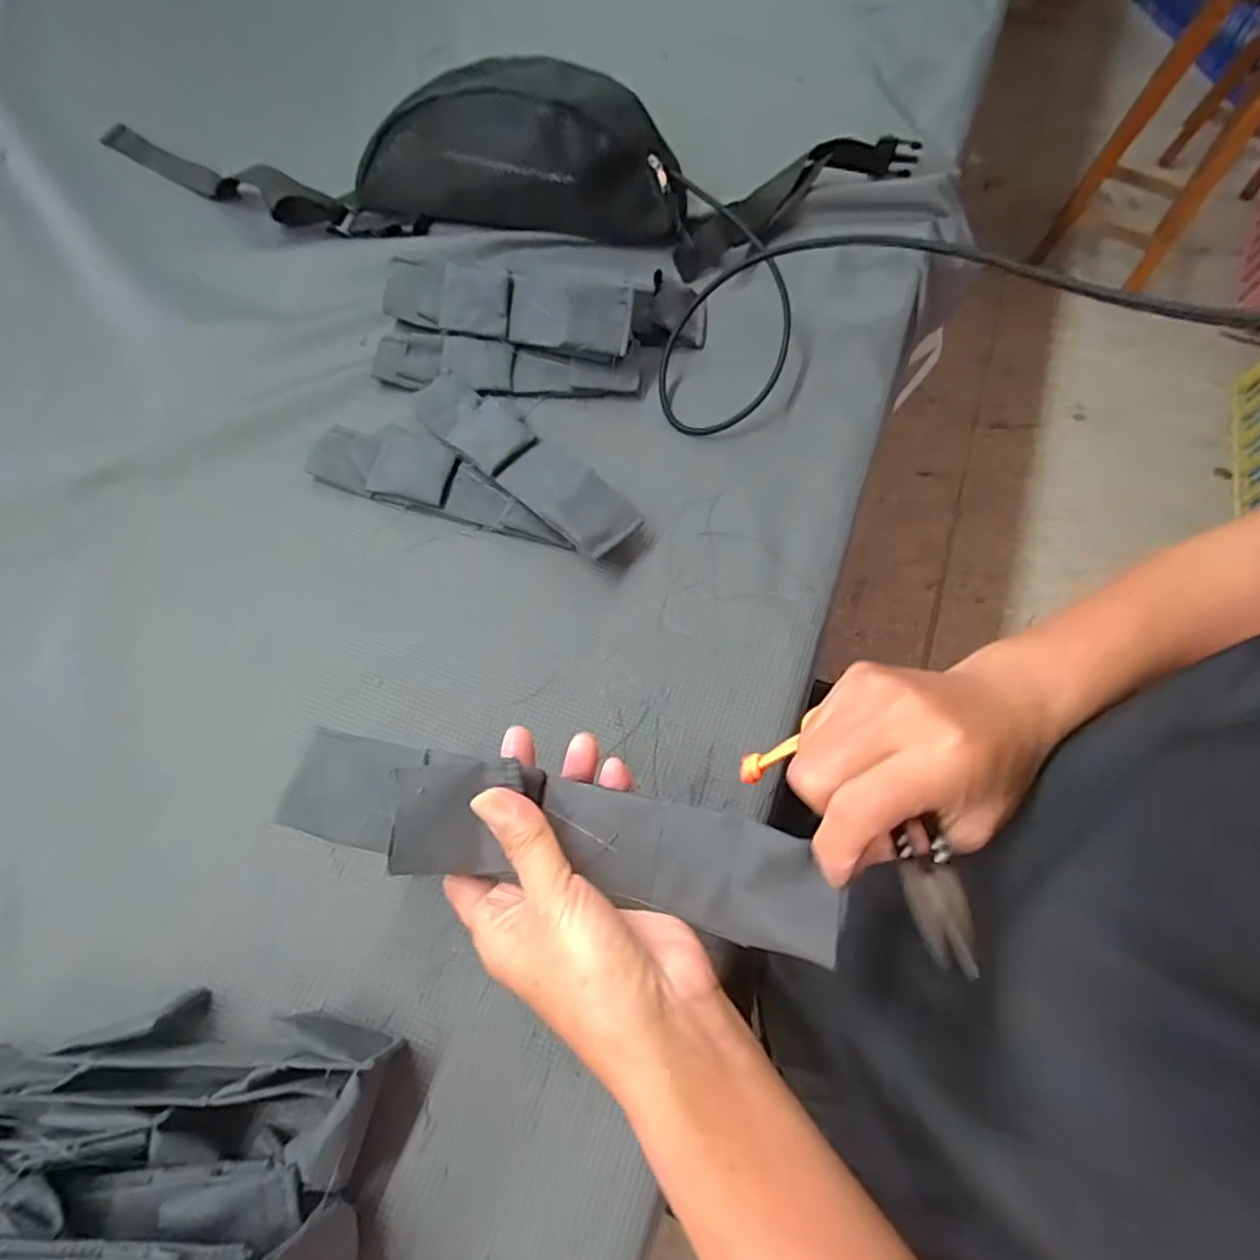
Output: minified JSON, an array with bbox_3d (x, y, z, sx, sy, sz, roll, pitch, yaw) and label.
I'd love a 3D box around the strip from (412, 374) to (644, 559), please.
[{"bbox_3d":[-0.076,-0.119,0.431,0.195,0.031,0.050,41,71,16],"label":"strip"}]

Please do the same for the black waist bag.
[{"bbox_3d":[-0.109,-0.393,0.523,0.710,0.072,0.159,6,66,2],"label":"black waist bag"}]

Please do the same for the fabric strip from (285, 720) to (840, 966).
[{"bbox_3d":[-0.033,0.081,0.253,0.221,0.024,0.045,10,66,9],"label":"fabric strip"}]

